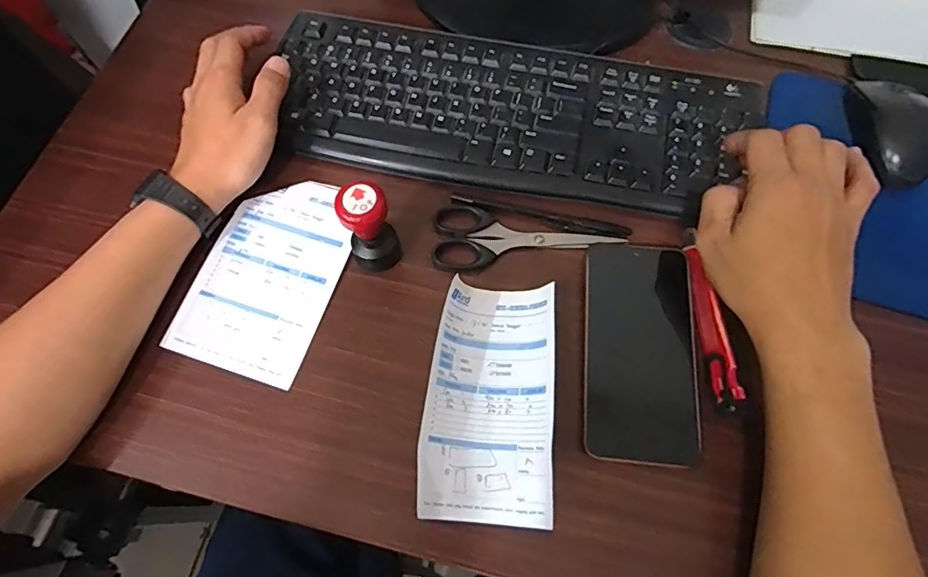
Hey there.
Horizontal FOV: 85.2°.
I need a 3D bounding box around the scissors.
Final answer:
[{"bbox_3d":[0.049,-0.042,0.403,0.144,0.004,0.058,1,68,1],"label":"scissors"}]

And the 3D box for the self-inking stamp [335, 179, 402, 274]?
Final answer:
[{"bbox_3d":[-0.069,-0.044,0.369,0.035,0.075,0.032,0,68,0],"label":"self-inking stamp"}]

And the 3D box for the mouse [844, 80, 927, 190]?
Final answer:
[{"bbox_3d":[0.359,-0.138,0.429,0.050,0.033,0.106,-3,68,-1],"label":"mouse"}]

